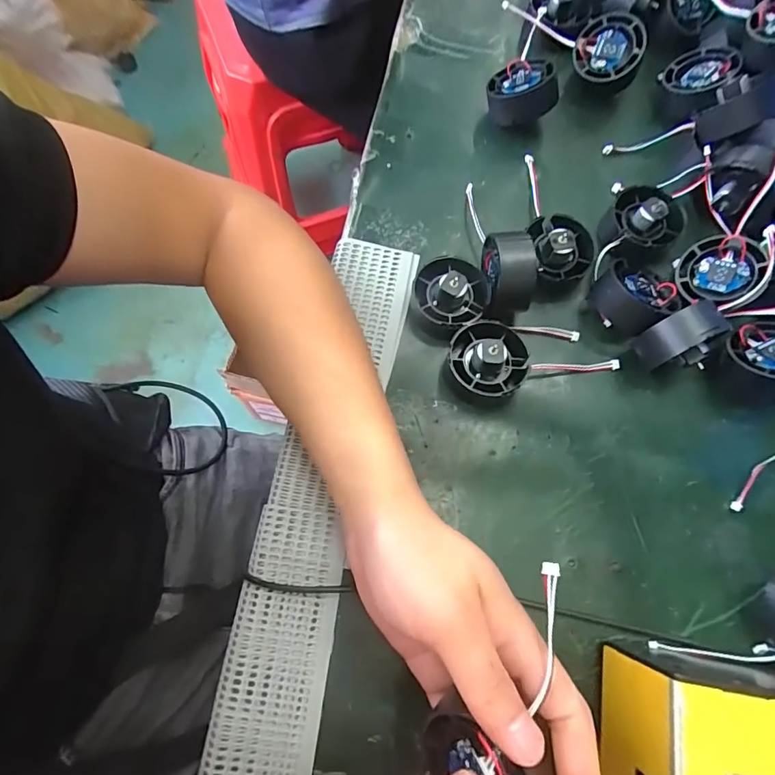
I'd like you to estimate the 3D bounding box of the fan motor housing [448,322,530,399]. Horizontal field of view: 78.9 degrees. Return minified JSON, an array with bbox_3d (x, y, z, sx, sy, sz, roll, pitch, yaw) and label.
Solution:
[{"bbox_3d":[0.067,-0.019,0.312,0.051,0.029,0.050,1,72,-2],"label":"fan motor housing"}]

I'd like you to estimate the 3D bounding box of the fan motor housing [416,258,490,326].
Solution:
[{"bbox_3d":[0.044,-0.065,0.327,0.051,0.034,0.050,1,72,-2],"label":"fan motor housing"}]

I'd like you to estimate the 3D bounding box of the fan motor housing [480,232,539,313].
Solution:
[{"bbox_3d":[0.083,-0.077,0.324,0.028,0.051,0.046,-4,72,-3],"label":"fan motor housing"}]

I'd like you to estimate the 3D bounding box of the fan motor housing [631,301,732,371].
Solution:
[{"bbox_3d":[0.189,-0.029,0.308,0.053,0.060,0.029,-23,74,-9],"label":"fan motor housing"}]

